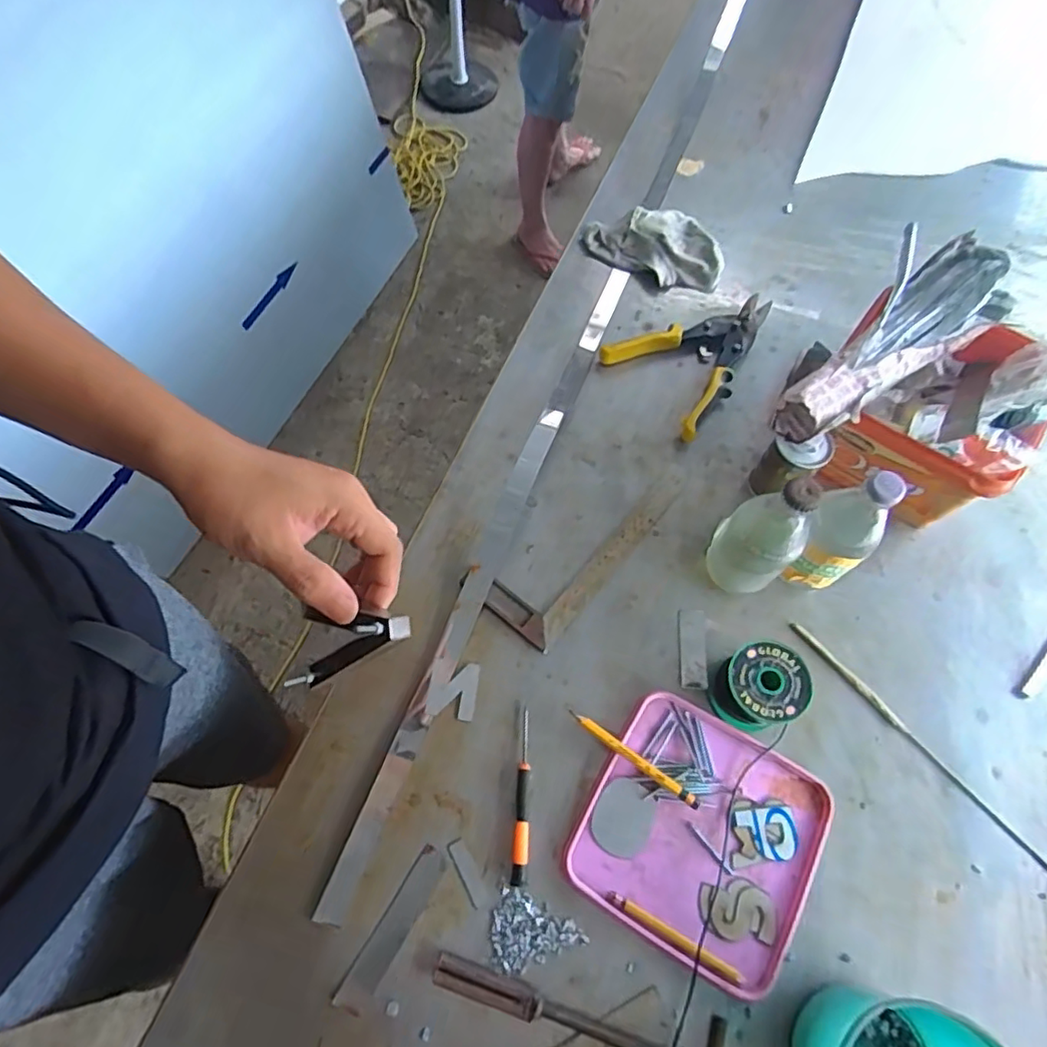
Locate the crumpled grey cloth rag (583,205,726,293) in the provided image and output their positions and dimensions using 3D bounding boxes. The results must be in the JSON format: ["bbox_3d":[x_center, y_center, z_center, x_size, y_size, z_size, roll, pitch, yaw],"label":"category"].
[{"bbox_3d":[0.170,-0.369,0.802,0.187,0.041,0.102,8,66,3],"label":"crumpled grey cloth rag"}]

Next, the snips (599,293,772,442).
[{"bbox_3d":[0.193,-0.219,0.736,0.143,0.028,0.237,32,69,13],"label":"snips"}]

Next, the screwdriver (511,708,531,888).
[{"bbox_3d":[0.001,0.239,0.534,0.013,0.013,0.140,4,66,1],"label":"screwdriver"}]

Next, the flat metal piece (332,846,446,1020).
[{"bbox_3d":[-0.107,0.333,0.498,0.024,0.006,0.125,31,68,10],"label":"flat metal piece"}]

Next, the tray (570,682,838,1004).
[{"bbox_3d":[0.153,0.266,0.525,0.186,0.009,0.185,28,68,12],"label":"tray"}]

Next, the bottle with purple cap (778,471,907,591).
[{"bbox_3d":[0.282,0.009,0.551,0.059,0.174,0.057,16,66,7],"label":"bottle with purple cap"}]

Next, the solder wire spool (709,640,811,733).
[{"bbox_3d":[0.211,0.149,0.548,0.071,0.064,0.068,0,66,0],"label":"solder wire spool"}]

